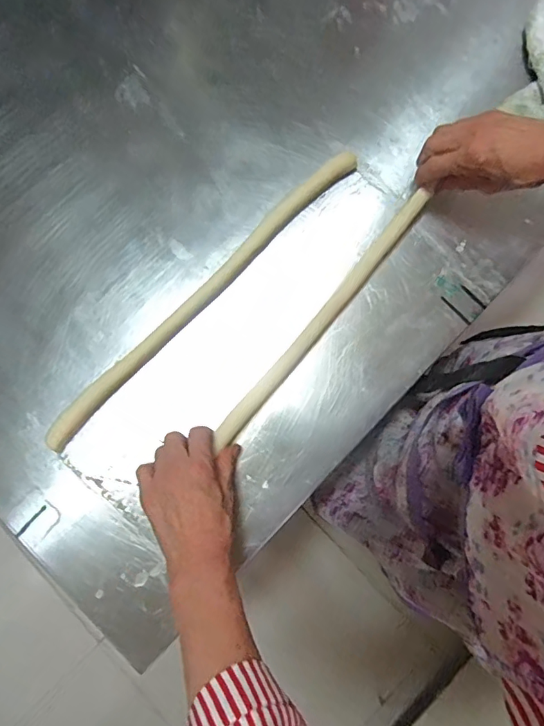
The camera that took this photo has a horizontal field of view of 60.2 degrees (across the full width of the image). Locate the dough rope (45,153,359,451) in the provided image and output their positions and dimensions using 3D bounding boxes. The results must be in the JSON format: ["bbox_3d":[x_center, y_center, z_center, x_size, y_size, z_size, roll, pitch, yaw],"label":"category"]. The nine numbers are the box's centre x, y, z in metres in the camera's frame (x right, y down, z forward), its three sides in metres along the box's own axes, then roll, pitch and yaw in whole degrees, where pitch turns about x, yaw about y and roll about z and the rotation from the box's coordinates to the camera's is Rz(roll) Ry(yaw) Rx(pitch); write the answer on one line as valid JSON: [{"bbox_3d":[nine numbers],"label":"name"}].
[{"bbox_3d":[-0.070,-0.077,0.510,0.025,0.016,0.446,44,83,7],"label":"dough rope"}]

